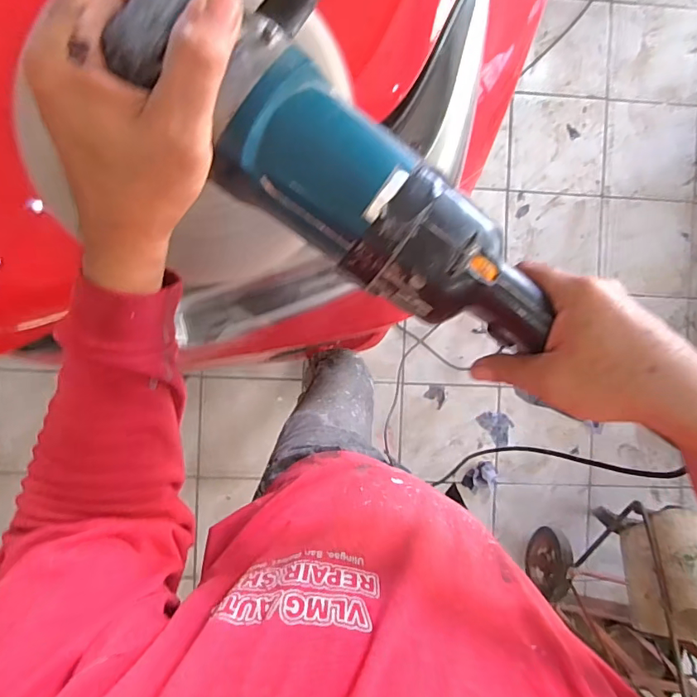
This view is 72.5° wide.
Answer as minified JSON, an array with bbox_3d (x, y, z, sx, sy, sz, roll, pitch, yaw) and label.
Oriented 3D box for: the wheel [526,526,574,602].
[{"bbox_3d":[0.576,0.601,1.370,0.048,0.175,0.176,10,90,-3],"label":"wheel"}]

